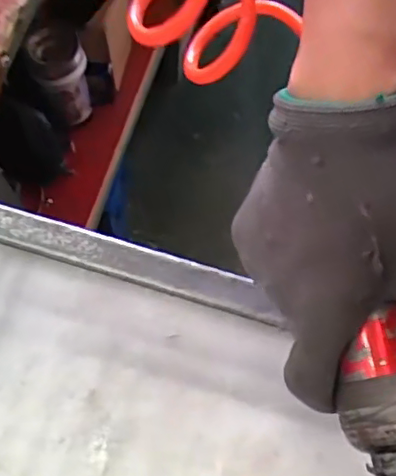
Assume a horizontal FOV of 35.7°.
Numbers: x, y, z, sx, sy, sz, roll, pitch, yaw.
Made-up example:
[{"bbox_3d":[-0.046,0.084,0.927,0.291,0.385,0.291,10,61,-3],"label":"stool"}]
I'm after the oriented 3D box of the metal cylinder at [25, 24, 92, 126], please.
[{"bbox_3d":[-0.197,-0.231,0.903,0.080,0.168,0.068,-36,69,-14],"label":"metal cylinder"}]

